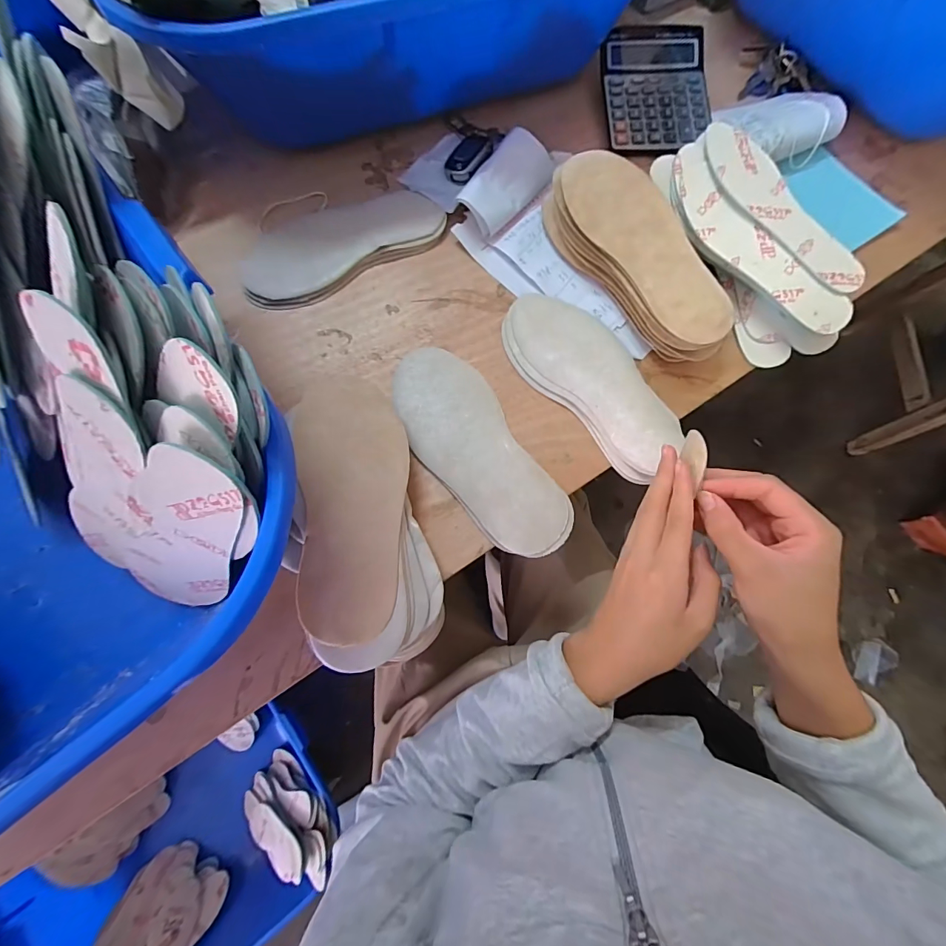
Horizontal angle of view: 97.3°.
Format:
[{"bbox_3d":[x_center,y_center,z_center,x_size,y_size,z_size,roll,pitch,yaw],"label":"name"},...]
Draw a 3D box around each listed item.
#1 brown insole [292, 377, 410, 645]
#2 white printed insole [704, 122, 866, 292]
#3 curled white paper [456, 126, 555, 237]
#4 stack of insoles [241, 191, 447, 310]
[{"bbox_3d":[-0.102,0.023,0.361,0.094,0.010,0.223,-6,76,-9],"label":"brown insole"},{"bbox_3d":[0.312,-0.272,0.427,0.068,0.006,0.218,-31,82,-7],"label":"white printed insole"},{"bbox_3d":[0.038,-0.335,0.481,0.065,0.035,0.128,37,78,9],"label":"curled white paper"},{"bbox_3d":[-0.151,-0.263,0.475,0.228,0.014,0.098,-30,77,-8],"label":"stack of insoles"}]

